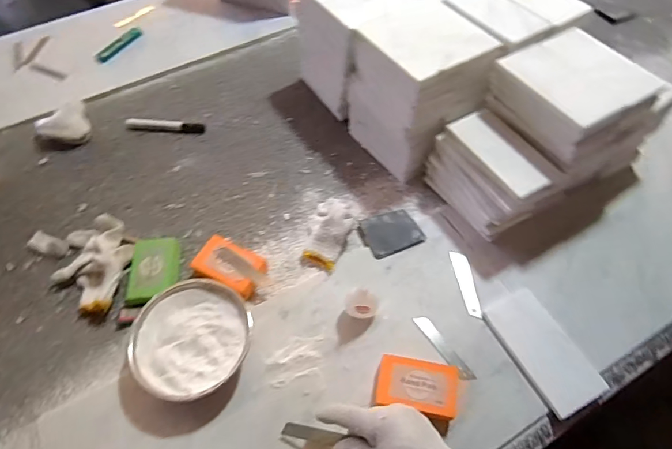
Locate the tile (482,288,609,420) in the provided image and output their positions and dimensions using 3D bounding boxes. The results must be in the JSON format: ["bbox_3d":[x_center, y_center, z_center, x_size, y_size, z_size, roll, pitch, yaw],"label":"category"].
[{"bbox_3d":[0.266,0.160,0.553,0.083,0.008,0.150,-22,59,-14],"label":"tile"}]

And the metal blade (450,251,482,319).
[{"bbox_3d":[0.185,0.082,0.605,0.023,0.004,0.101,-14,57,7],"label":"metal blade"}]

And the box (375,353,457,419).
[{"bbox_3d":[0.095,0.198,0.515,0.095,0.036,0.062,9,57,6],"label":"box"}]

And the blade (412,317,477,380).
[{"bbox_3d":[0.141,0.159,0.558,0.018,0.004,0.100,-29,60,-17],"label":"blade"}]

